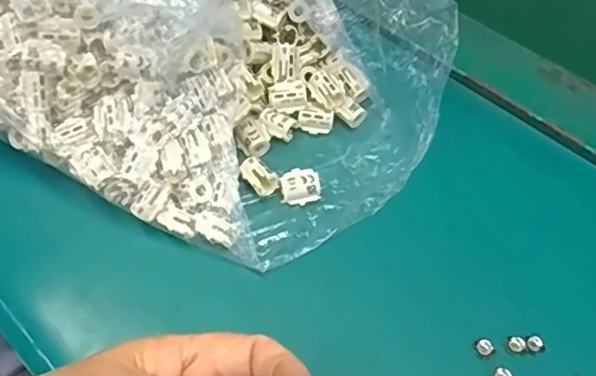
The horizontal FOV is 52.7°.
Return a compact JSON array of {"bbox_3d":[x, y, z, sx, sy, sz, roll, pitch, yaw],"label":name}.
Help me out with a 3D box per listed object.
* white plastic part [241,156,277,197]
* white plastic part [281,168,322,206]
[{"bbox_3d":[-0.023,-0.006,0.343,0.013,0.011,0.021,-36,61,-20],"label":"white plastic part"},{"bbox_3d":[0.001,-0.001,0.342,0.022,0.012,0.016,-3,55,1],"label":"white plastic part"}]

